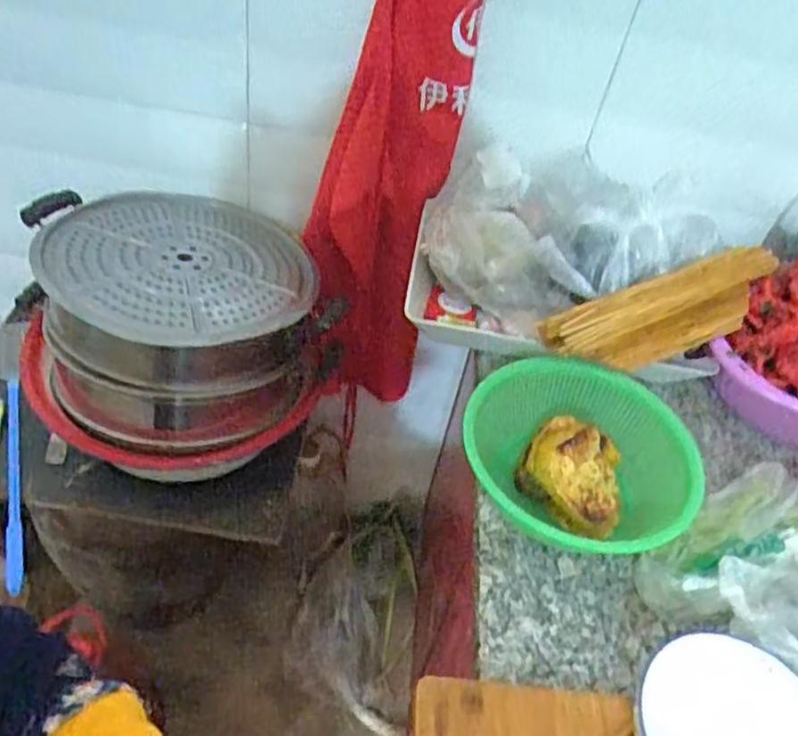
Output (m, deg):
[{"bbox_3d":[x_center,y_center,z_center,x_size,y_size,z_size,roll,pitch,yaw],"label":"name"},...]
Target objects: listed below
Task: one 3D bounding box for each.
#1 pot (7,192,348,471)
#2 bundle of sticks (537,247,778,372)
[{"bbox_3d":[-0.283,-0.059,0.890,0.358,0.219,0.292,-19,50,-25],"label":"pot"},{"bbox_3d":[0.302,-0.066,0.794,0.285,0.072,0.080,-14,48,-20],"label":"bundle of sticks"}]

